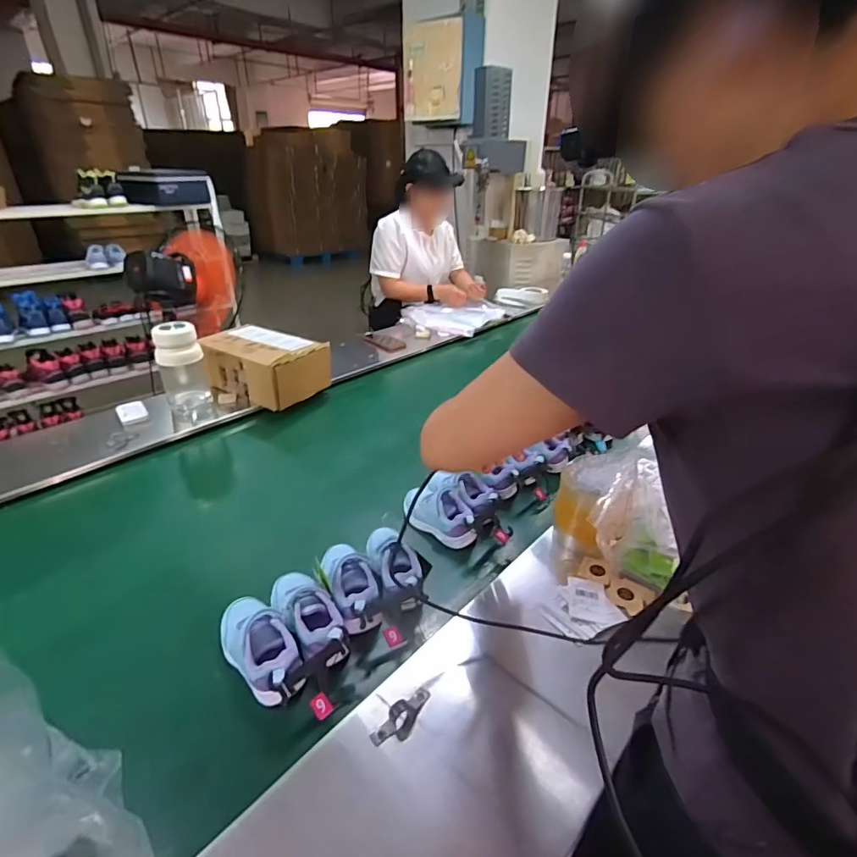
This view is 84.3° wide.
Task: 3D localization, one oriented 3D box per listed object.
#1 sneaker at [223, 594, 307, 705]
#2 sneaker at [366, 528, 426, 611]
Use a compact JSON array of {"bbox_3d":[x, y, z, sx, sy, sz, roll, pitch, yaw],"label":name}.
[{"bbox_3d":[-0.215,0.271,0.590,0.079,0.050,0.164,-26,40,-37],"label":"sneaker"},{"bbox_3d":[-0.053,0.205,0.718,0.070,0.053,0.161,-14,34,-23],"label":"sneaker"}]

